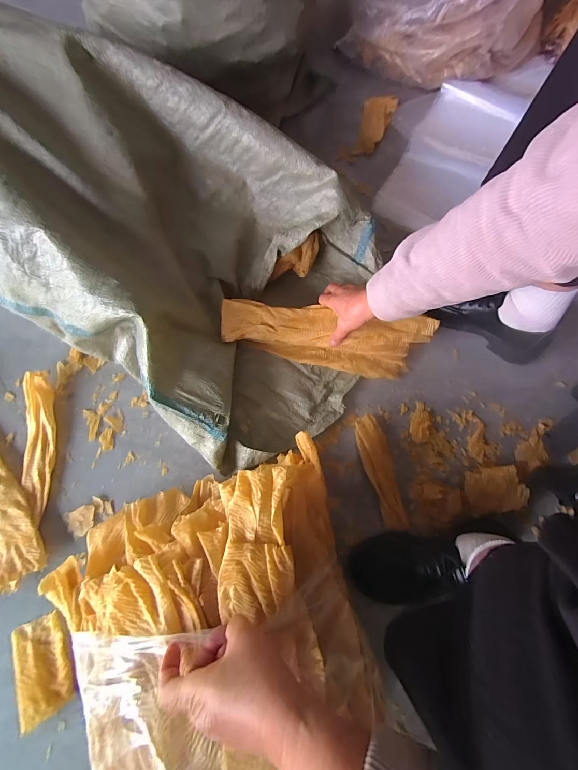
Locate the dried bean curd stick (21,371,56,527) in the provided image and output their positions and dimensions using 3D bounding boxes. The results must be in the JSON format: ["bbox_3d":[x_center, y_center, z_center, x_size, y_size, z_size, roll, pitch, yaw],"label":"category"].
[{"bbox_3d":[-0.423,0.097,0.522,0.052,0.034,0.238,-7,75,-3],"label":"dried bean curd stick"}]

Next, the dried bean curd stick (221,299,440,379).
[{"bbox_3d":[0.074,-0.083,0.562,0.371,0.073,0.096,9,75,-3],"label":"dried bean curd stick"}]

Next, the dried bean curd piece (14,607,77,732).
[{"bbox_3d":[-0.351,0.401,0.449,0.073,0.022,0.120,-23,76,-7],"label":"dried bean curd piece"}]

